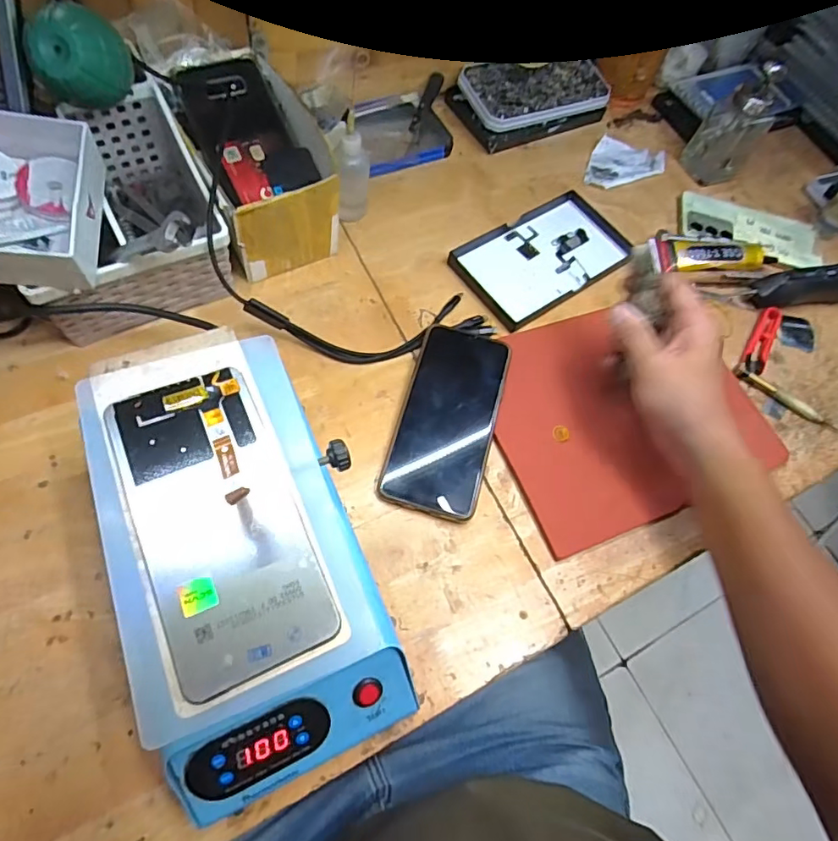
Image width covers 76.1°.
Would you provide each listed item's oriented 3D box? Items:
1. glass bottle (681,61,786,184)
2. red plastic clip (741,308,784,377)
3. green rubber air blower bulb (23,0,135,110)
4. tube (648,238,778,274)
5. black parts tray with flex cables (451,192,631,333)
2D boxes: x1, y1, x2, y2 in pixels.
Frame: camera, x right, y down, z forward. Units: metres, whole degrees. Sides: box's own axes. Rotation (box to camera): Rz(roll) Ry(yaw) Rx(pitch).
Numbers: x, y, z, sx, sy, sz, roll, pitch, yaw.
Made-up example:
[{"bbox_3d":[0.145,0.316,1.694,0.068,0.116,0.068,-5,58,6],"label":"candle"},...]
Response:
[{"bbox_3d":[0.363,-0.339,0.613,0.059,0.119,0.055,-14,68,-13],"label":"glass bottle"},{"bbox_3d":[0.345,-0.080,0.534,0.023,0.015,0.086,32,64,7],"label":"red plastic clip"},{"bbox_3d":[-0.233,-0.250,0.371,0.065,0.058,0.062,-26,71,-19],"label":"green rubber air blower bulb"},{"bbox_3d":[0.311,-0.176,0.562,0.135,0.019,0.036,-1,62,-4],"label":"tube"},{"bbox_3d":[0.131,-0.170,0.545,0.185,0.017,0.101,-32,73,-21],"label":"black parts tray with flex cables"}]

